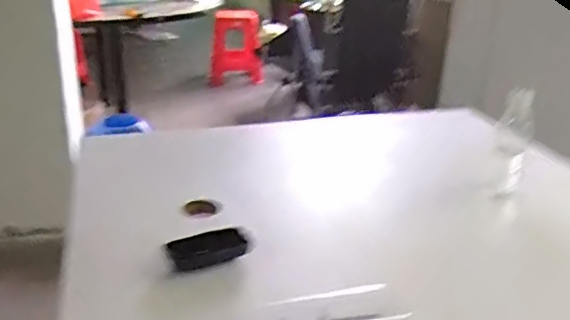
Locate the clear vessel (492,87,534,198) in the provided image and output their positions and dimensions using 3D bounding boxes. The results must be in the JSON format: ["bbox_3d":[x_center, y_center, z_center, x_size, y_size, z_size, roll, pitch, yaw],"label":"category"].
[{"bbox_3d":[0.373,-0.026,0.928,0.052,0.173,0.048,10,25,21],"label":"clear vessel"}]

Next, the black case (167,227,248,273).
[{"bbox_3d":[-0.102,0.119,0.749,0.098,0.028,0.044,-9,25,-21],"label":"black case"}]

